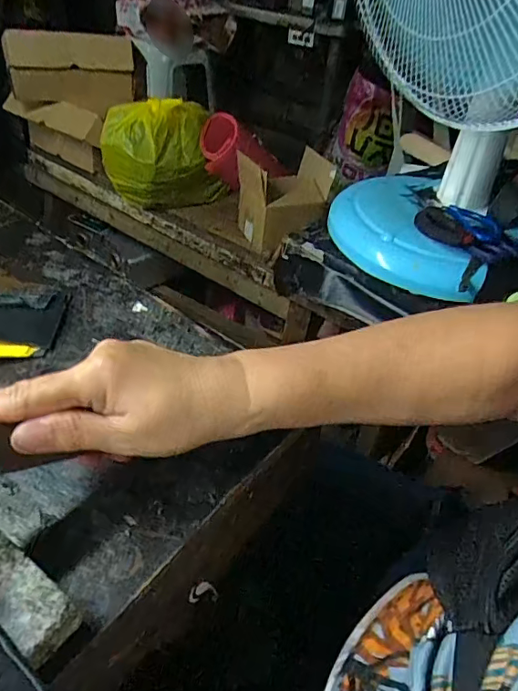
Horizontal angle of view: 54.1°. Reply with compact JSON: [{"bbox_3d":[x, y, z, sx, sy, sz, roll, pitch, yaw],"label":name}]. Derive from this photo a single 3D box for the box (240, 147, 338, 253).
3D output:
[{"bbox_3d":[0.045,-0.287,1.011,0.167,0.173,0.117,-9,43,-18],"label":"box"}]

